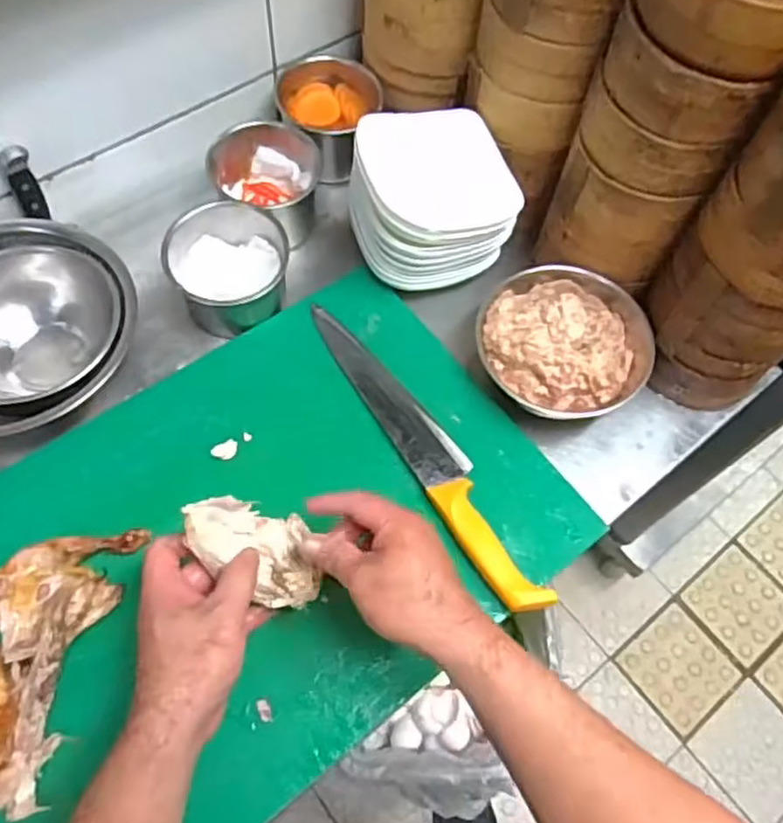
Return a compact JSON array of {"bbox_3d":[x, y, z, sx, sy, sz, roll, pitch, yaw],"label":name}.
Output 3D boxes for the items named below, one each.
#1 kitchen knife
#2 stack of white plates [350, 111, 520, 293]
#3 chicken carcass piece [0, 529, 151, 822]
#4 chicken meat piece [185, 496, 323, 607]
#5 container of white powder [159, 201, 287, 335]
[{"bbox_3d":[0.030,0.029,0.663,0.051,0.028,0.362,-27,70,-15],"label":"kitchen knife"},{"bbox_3d":[0.038,-0.217,0.721,0.147,0.137,0.122,-17,65,-12],"label":"stack of white plates"},{"bbox_3d":[-0.300,0.186,0.545,0.125,0.039,0.211,13,66,2],"label":"chicken carcass piece"},{"bbox_3d":[-0.100,0.100,0.522,0.122,0.031,0.065,42,64,-27],"label":"chicken meat piece"},{"bbox_3d":[-0.172,-0.155,0.731,0.112,0.096,0.121,2,63,-3],"label":"container of white powder"}]

